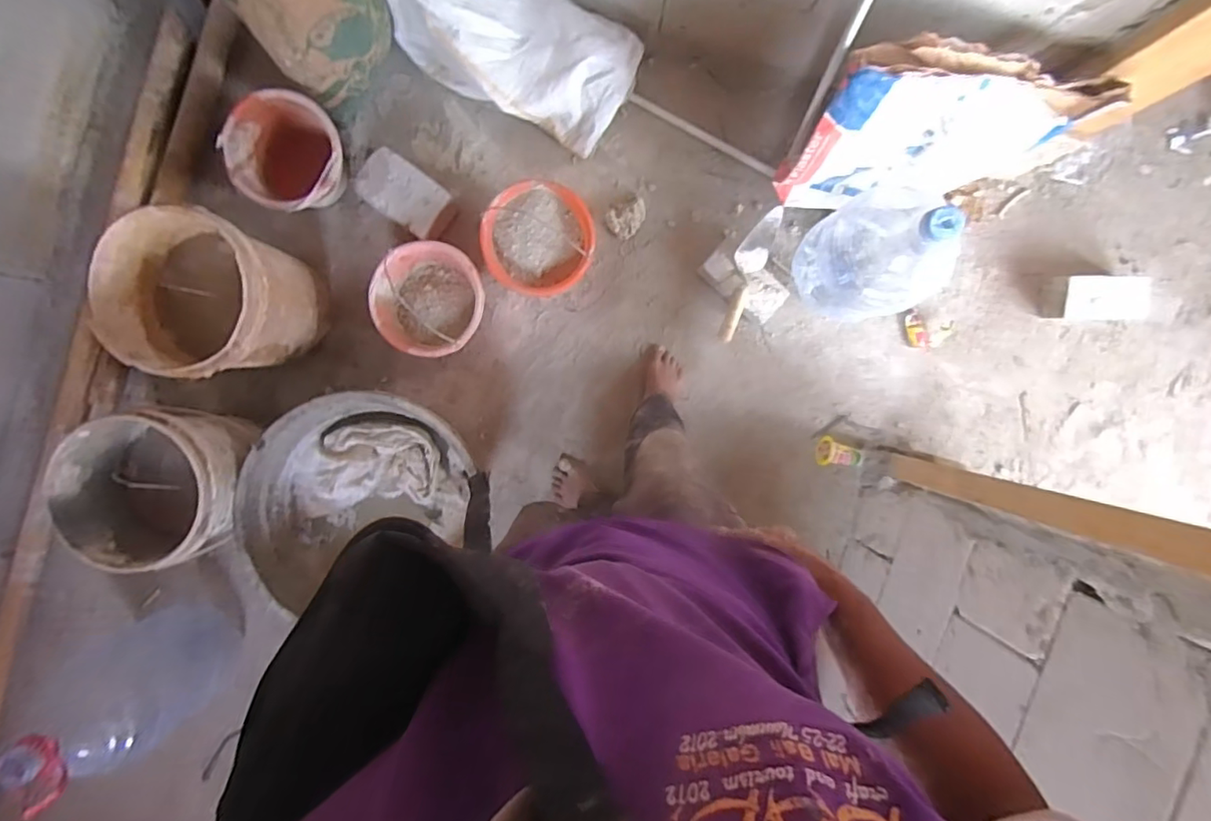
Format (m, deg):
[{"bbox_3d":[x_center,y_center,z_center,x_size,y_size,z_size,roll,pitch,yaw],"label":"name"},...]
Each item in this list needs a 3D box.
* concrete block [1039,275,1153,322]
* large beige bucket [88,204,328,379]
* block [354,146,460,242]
[{"bbox_3d":[1.161,-0.262,1.313,0.192,0.079,0.113,0,93,0],"label":"concrete block"},{"bbox_3d":[-0.761,-0.215,1.149,0.260,0.375,0.282,0,93,0],"label":"large beige bucket"},{"bbox_3d":[-0.439,-0.468,1.222,0.194,0.067,0.123,34,92,-2],"label":"block"}]

